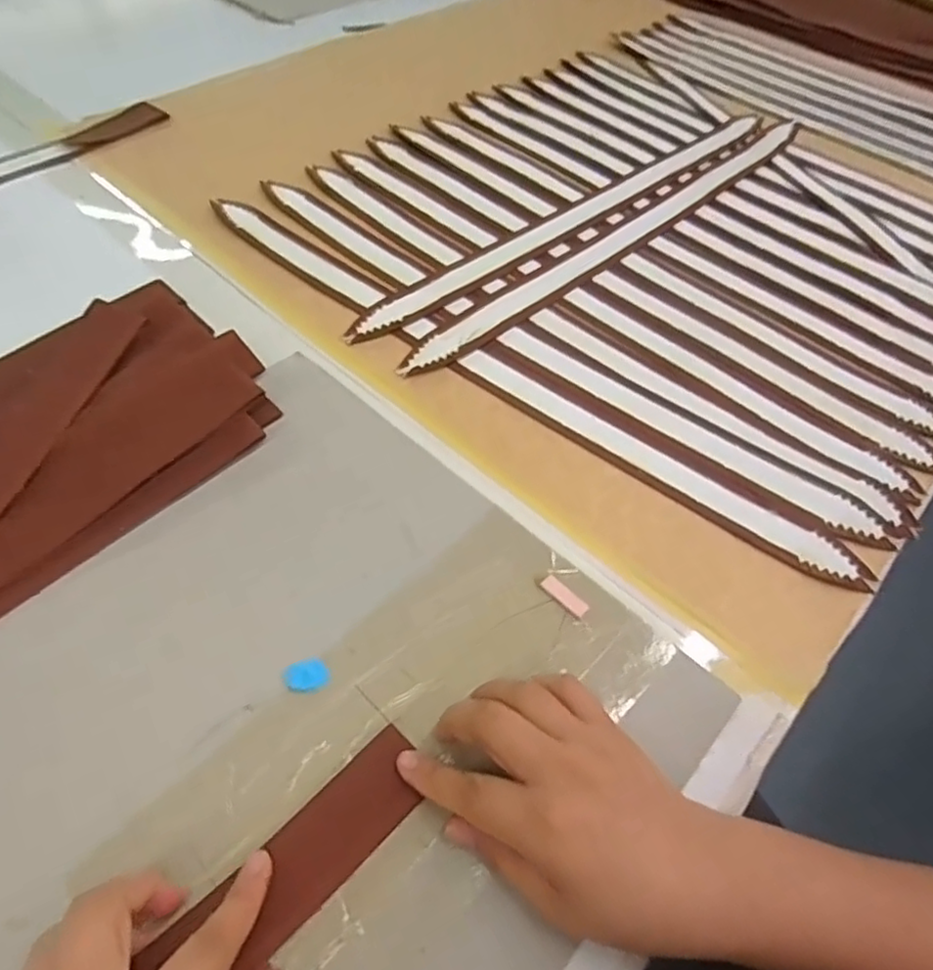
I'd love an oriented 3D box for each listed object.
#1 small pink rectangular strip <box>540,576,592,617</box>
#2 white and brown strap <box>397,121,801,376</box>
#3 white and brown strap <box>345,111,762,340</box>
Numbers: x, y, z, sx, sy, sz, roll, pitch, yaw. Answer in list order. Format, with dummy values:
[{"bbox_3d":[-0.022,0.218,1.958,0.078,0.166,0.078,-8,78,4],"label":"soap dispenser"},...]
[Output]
[{"bbox_3d":[0.057,0.063,0.381,0.010,0.004,0.030,-37,65,-26],"label":"small pink rectangular strip"},{"bbox_3d":[0.160,-0.238,0.606,0.570,0.007,0.034,-37,65,-27],"label":"white and brown strap"},{"bbox_3d":[0.118,-0.263,0.618,0.556,0.007,0.038,-38,65,-27],"label":"white and brown strap"}]

